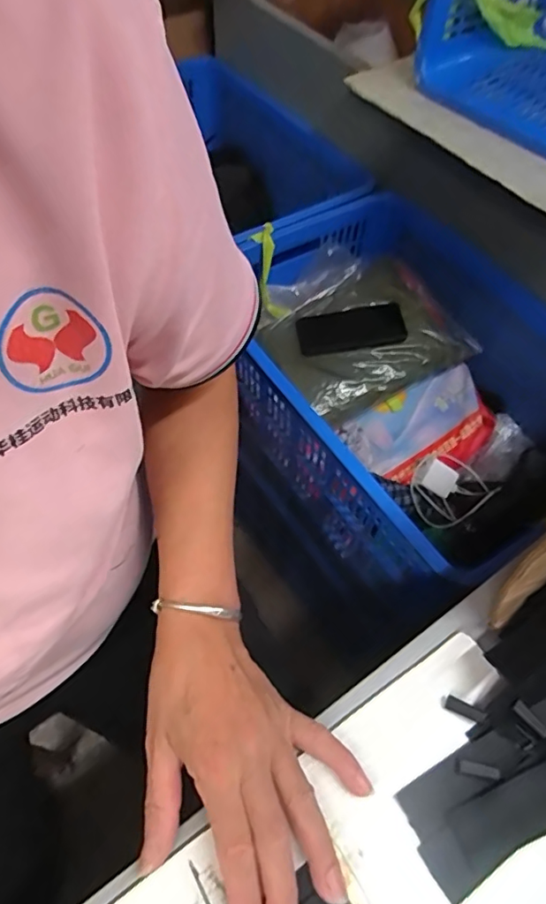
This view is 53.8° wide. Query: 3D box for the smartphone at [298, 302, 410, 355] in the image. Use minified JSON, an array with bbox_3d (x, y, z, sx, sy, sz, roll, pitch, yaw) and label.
[{"bbox_3d":[0.126,-0.197,0.871,0.168,0.011,0.080,-10,67,5],"label":"smartphone"}]

